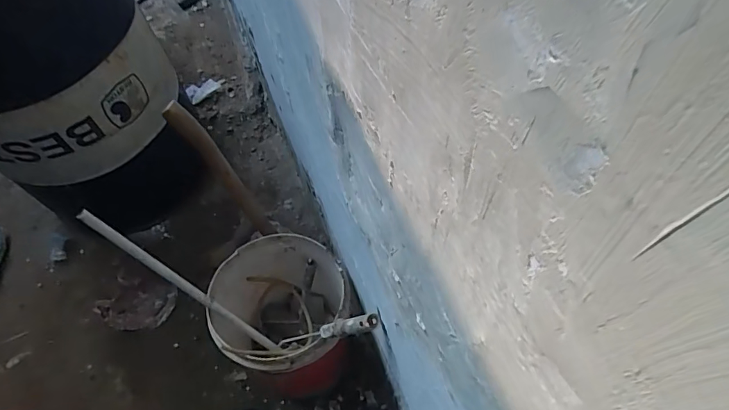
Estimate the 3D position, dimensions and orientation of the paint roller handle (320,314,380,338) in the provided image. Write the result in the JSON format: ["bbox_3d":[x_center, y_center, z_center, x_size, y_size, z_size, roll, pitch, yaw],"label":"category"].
[{"bbox_3d":[-0.033,0.227,0.839,0.031,0.165,0.034,28,58,-23],"label":"paint roller handle"}]

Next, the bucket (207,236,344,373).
[{"bbox_3d":[-0.221,0.279,1.142,0.289,0.366,0.309,0,60,1],"label":"bucket"}]

